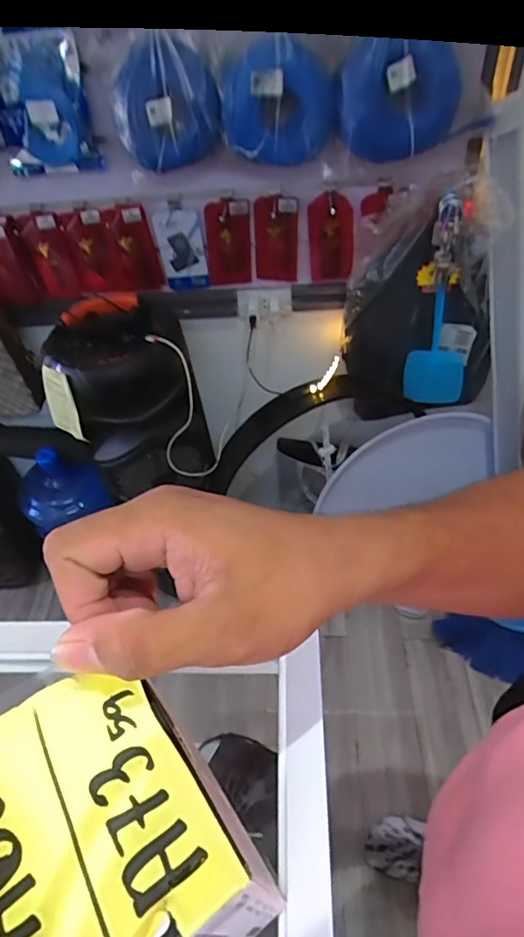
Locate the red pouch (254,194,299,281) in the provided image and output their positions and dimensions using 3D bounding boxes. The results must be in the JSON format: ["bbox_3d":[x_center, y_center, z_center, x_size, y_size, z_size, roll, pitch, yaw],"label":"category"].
[{"bbox_3d":[0.027,-0.429,0.974,0.079,0.180,0.014,3,60,5],"label":"red pouch"}]

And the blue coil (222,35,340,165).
[{"bbox_3d":[0.026,-0.531,0.752,0.160,0.162,0.048,5,62,-5],"label":"blue coil"}]

